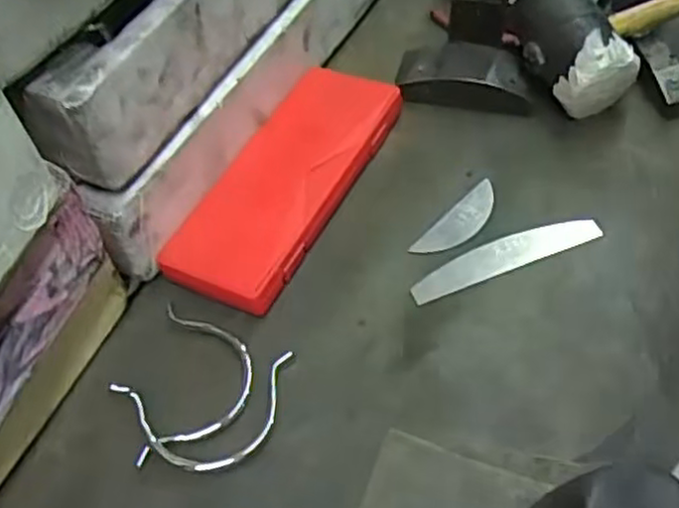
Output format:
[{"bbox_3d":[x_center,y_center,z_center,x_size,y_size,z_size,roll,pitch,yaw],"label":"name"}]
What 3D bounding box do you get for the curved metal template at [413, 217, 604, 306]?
[{"bbox_3d":[0.129,0.001,0.568,0.154,0.004,0.028,-20,62,-5],"label":"curved metal template"}]

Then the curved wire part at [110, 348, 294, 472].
[{"bbox_3d":[-0.085,0.107,0.486,0.120,0.024,0.069,-15,53,-7],"label":"curved wire part"}]

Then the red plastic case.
[{"bbox_3d":[-0.038,-0.064,0.607,0.096,0.035,0.246,21,57,19],"label":"red plastic case"}]

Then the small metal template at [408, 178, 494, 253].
[{"bbox_3d":[0.100,-0.027,0.593,0.031,0.004,0.093,36,63,27],"label":"small metal template"}]

